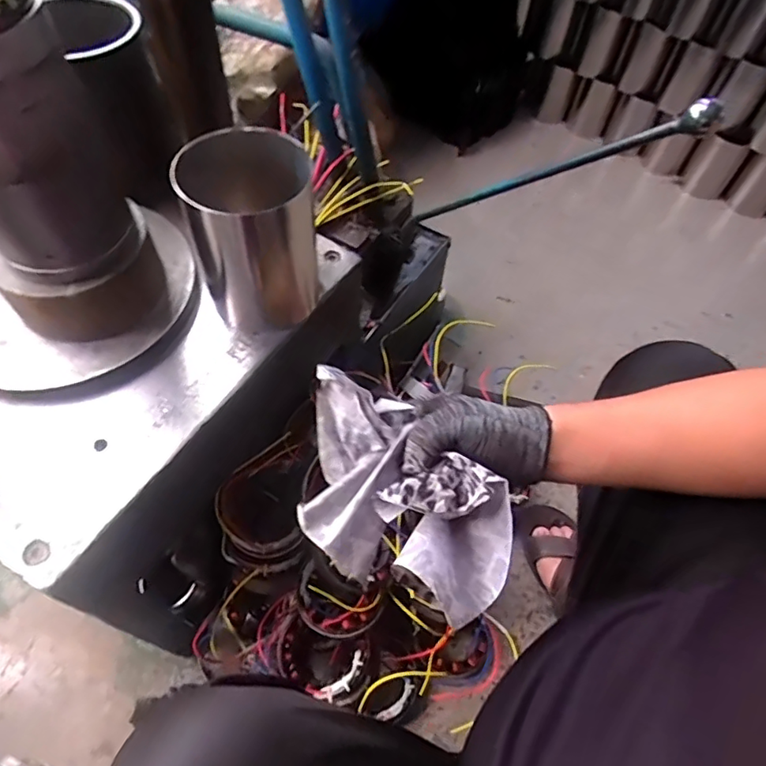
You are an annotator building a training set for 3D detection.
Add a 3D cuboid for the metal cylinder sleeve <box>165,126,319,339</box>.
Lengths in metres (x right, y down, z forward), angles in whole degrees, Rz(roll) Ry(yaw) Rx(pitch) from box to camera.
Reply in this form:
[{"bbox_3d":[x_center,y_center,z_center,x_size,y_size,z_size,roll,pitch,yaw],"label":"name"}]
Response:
[{"bbox_3d":[-0.126,-0.147,0.556,0.111,0.161,0.108,-10,59,-10],"label":"metal cylinder sleeve"}]

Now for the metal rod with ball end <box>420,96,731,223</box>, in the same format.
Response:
[{"bbox_3d":[0.157,-0.221,0.593,0.024,0.386,0.029,-43,114,-25],"label":"metal rod with ball end"}]

